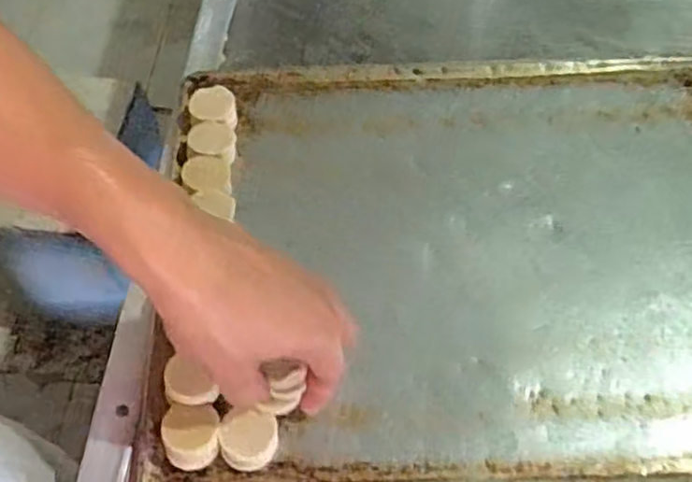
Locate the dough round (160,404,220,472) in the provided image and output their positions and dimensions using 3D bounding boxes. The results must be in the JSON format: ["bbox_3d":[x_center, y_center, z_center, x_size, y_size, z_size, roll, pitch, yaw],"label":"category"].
[{"bbox_3d":[-0.092,0.118,0.417,0.032,0.029,0.032,-4,63,-1],"label":"dough round"}]

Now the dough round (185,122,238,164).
[{"bbox_3d":[-0.098,-0.068,0.516,0.034,0.024,0.034,-1,63,1],"label":"dough round"}]

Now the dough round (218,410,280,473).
[{"bbox_3d":[-0.058,0.121,0.417,0.033,0.022,0.031,6,63,5],"label":"dough round"}]

